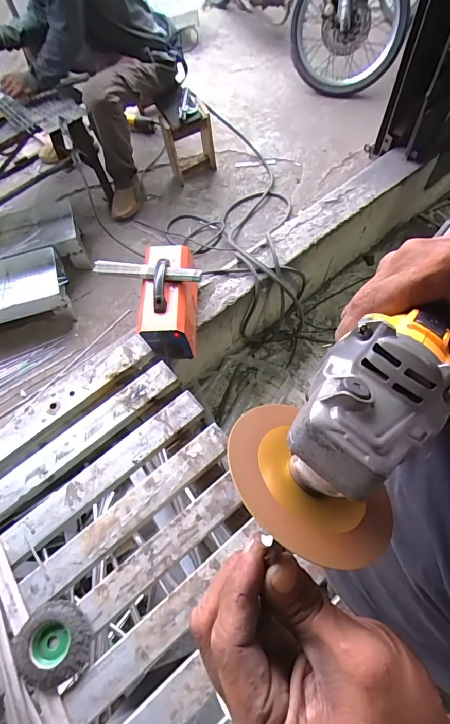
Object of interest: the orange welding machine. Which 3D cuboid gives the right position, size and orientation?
[{"bbox_3d":[-0.166,-0.181,1.248,0.158,0.210,0.302,-2,64,2],"label":"orange welding machine"}]

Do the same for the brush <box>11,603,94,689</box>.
[{"bbox_3d":[-0.231,0.379,0.538,0.096,0.023,0.092,-1,64,3],"label":"brush"}]

